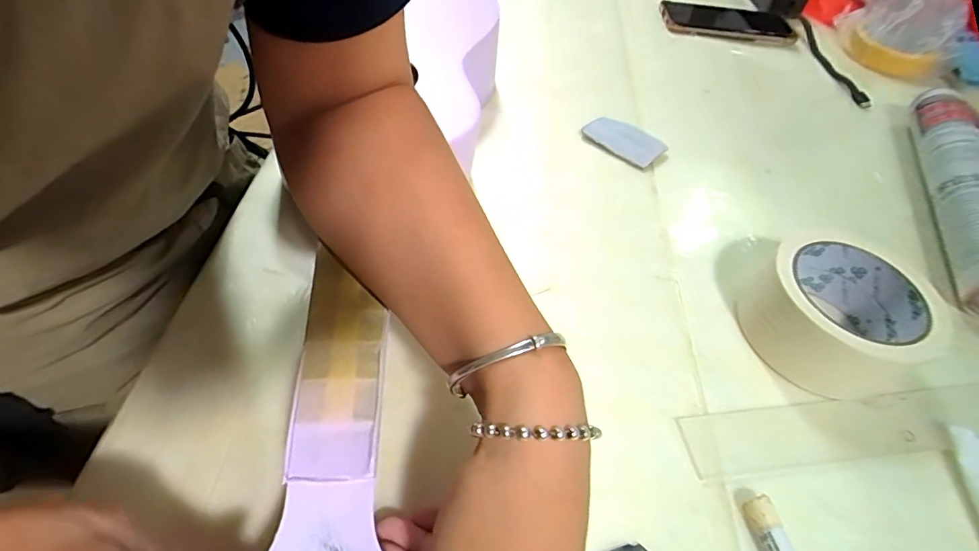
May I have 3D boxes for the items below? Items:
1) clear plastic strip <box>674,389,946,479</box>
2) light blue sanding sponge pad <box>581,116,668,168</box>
[{"bbox_3d":[0.193,0.090,0.288,0.170,0.009,0.034,-3,59,-10],"label":"clear plastic strip"},{"bbox_3d":[0.118,-0.123,0.446,0.036,0.011,0.072,-32,61,-28],"label":"light blue sanding sponge pad"}]

